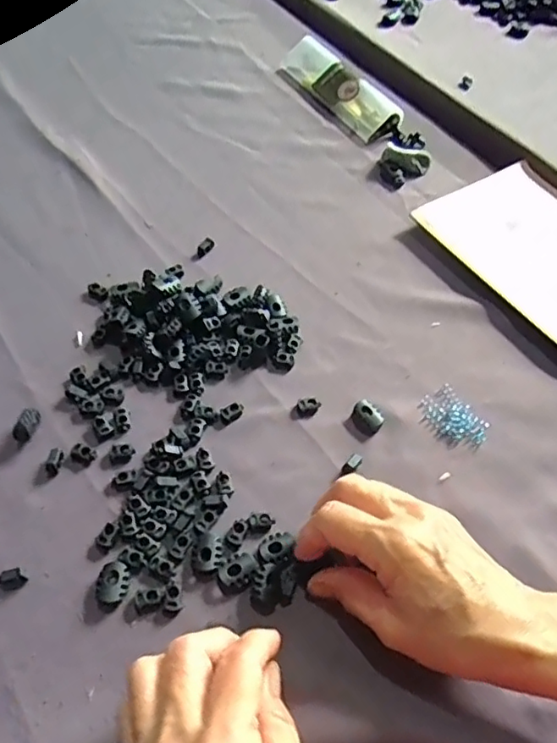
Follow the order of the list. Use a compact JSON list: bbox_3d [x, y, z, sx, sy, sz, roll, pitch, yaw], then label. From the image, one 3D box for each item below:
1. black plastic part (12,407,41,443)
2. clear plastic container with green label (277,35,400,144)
[{"bbox_3d":[-0.157,0.033,0.365,0.008,0.016,0.024,7,55,0],"label":"black plastic part"},{"bbox_3d":[0.057,-0.293,0.598,0.042,0.027,0.164,-28,62,-21],"label":"clear plastic container with green label"}]

